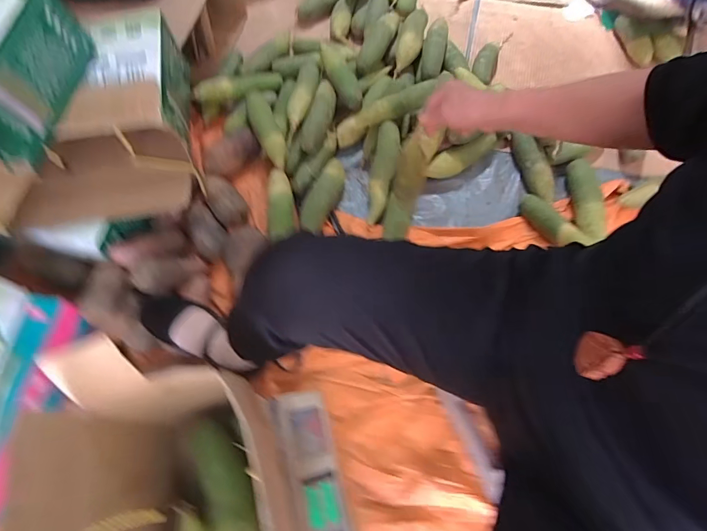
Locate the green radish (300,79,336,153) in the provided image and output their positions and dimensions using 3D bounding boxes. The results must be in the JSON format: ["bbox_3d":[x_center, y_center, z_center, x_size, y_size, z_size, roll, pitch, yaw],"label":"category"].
[{"bbox_3d":[-0.078,-0.355,0.932,0.059,0.060,0.203,13,68,6],"label":"green radish"}]

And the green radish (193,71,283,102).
[{"bbox_3d":[-0.282,-0.443,0.980,0.221,0.042,0.050,-22,69,-23],"label":"green radish"}]

